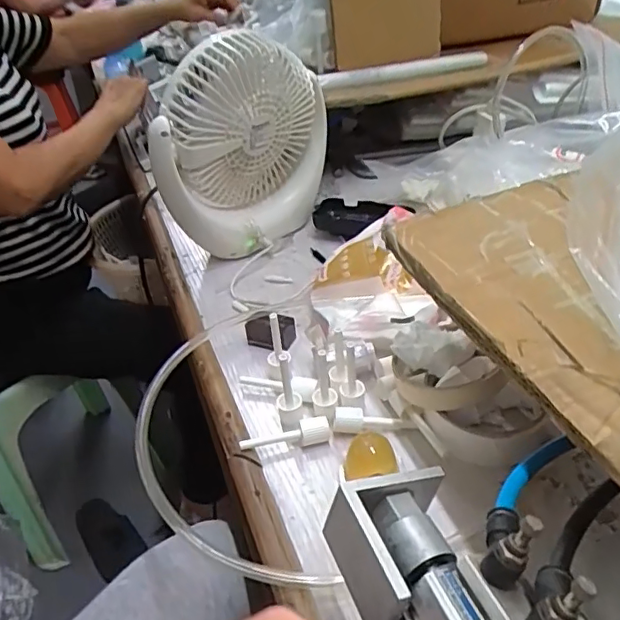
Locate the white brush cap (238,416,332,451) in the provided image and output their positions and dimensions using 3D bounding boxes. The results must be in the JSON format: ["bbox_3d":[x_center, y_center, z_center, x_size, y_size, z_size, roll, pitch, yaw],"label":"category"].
[{"bbox_3d":[-0.018,0.091,0.403,0.065,0.011,0.015,-11,38,-5],"label":"white brush cap"}]

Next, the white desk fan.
[{"bbox_3d":[-0.070,-0.167,0.583,0.074,0.198,0.189,23,47,33],"label":"white desk fan"}]

